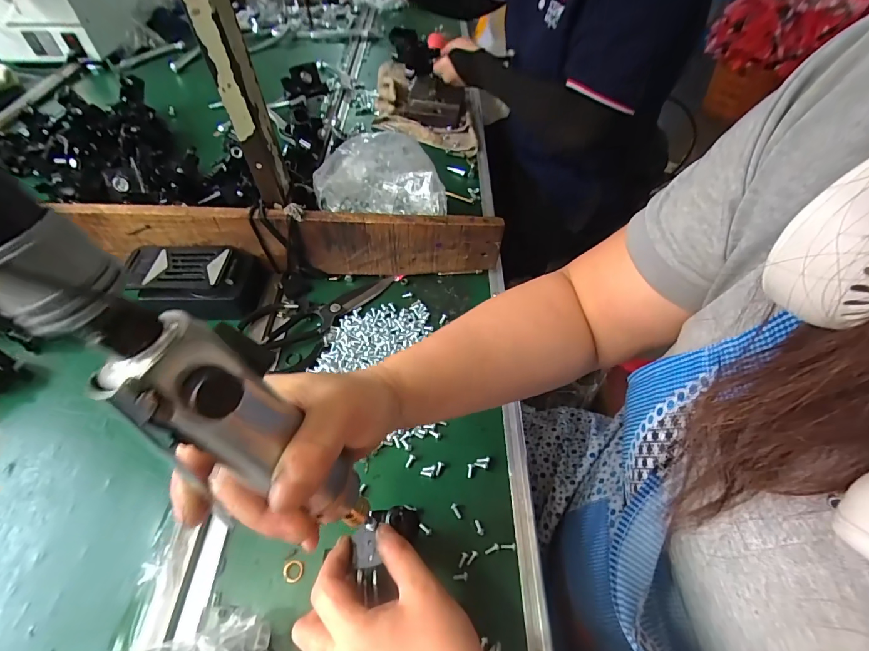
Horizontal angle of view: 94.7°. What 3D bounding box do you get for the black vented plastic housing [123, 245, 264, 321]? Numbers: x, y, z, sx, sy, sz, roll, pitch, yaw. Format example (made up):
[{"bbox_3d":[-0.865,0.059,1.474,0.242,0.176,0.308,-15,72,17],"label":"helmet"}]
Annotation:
[{"bbox_3d":[-0.280,-0.051,0.475,0.143,0.058,0.079,1,52,3],"label":"black vented plastic housing"}]

